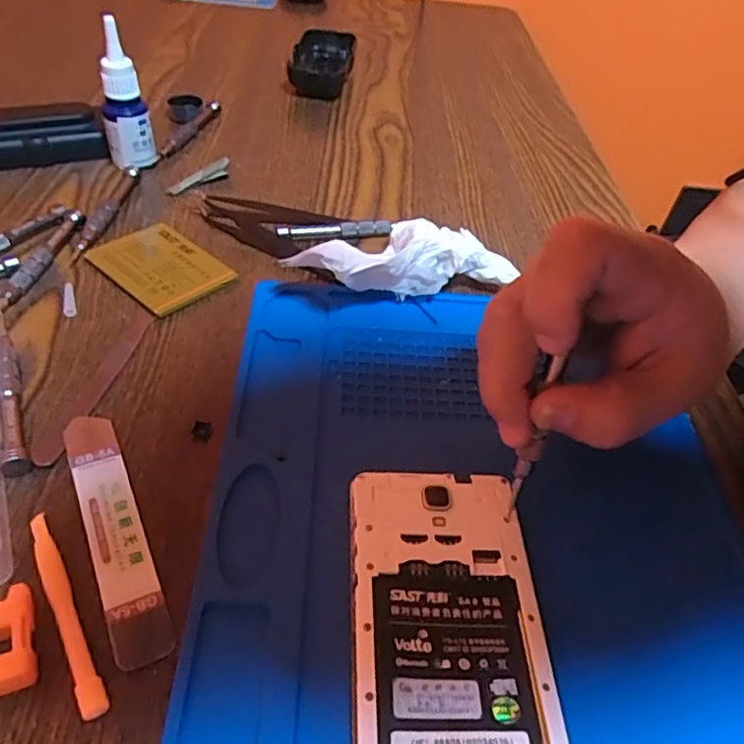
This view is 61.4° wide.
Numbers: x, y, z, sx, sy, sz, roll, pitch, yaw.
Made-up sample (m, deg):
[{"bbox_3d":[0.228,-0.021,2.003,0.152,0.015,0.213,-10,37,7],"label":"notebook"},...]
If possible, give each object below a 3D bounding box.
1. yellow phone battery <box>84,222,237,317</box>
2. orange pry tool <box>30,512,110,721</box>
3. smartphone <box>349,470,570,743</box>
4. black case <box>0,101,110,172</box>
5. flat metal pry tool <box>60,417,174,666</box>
[{"bbox_3d":[-0.125,-0.064,0.371,0.074,0.005,0.053,35,51,25],"label":"yellow phone battery"},{"bbox_3d":[-0.111,0.085,0.225,0.009,0.005,0.082,-21,52,-26],"label":"orange pry tool"},{"bbox_3d":[0.028,0.094,0.226,0.069,0.005,0.134,2,45,-5],"label":"smartphone"},{"bbox_3d":[-0.243,-0.166,0.442,0.098,0.032,0.029,-17,50,-23],"label":"black case"},{"bbox_3d":[-0.104,0.060,0.251,0.021,0.004,0.117,-17,50,-23],"label":"flat metal pry tool"}]

